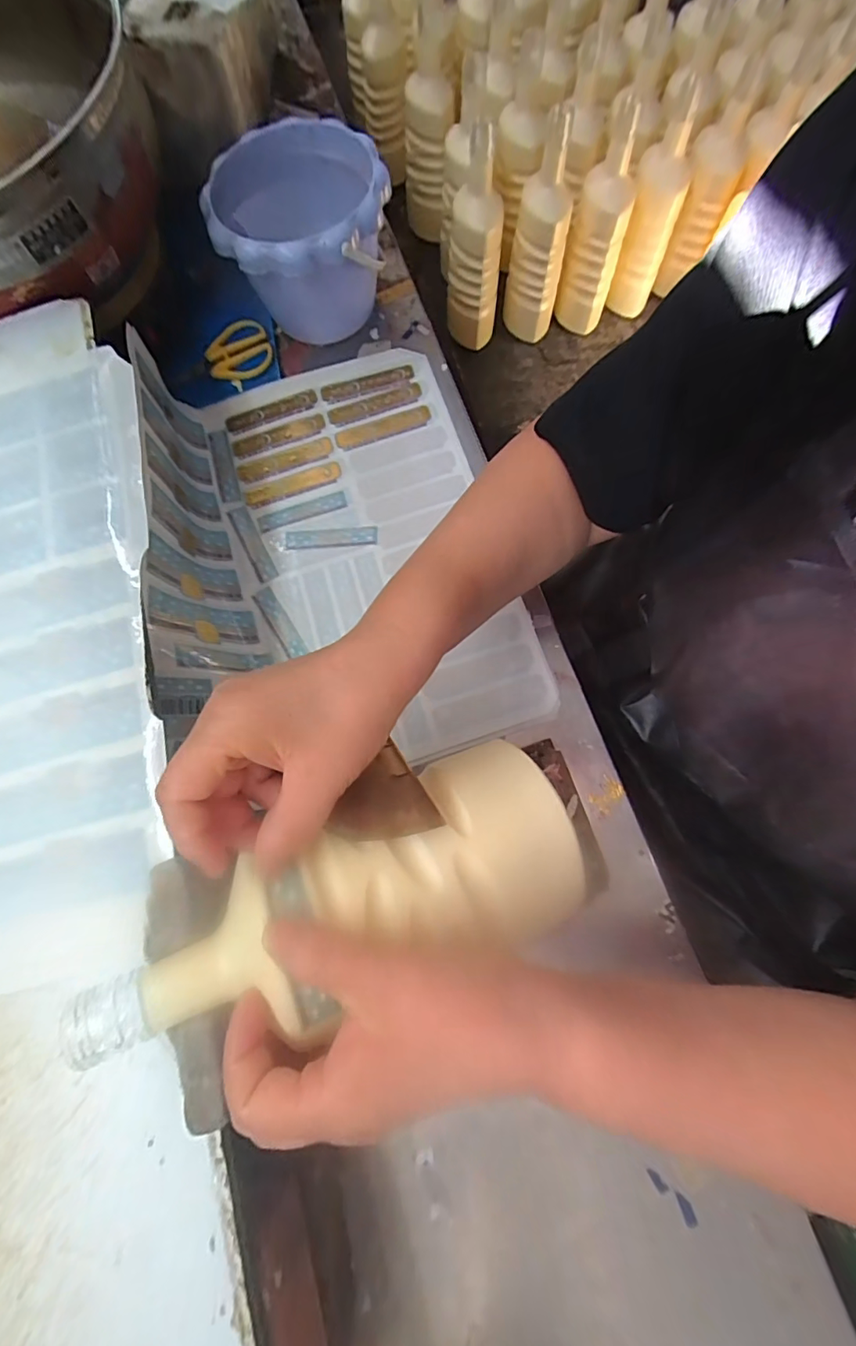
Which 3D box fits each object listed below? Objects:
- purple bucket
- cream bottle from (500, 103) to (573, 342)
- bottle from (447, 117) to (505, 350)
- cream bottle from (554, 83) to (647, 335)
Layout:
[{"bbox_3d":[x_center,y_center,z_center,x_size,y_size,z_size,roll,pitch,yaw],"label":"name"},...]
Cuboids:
[{"bbox_3d":[-0.115,-0.395,0.472,0.151,0.124,0.146,0,74,1],"label":"purple bucket"},{"bbox_3d":[0.161,-0.611,0.725,0.077,0.241,0.067,7,74,3],"label":"cream bottle"},{"bbox_3d":[0.065,-0.588,0.701,0.069,0.227,0.082,1,74,1],"label":"bottle"},{"bbox_3d":[0.245,-0.633,0.723,0.075,0.249,0.081,13,74,5],"label":"cream bottle"}]

